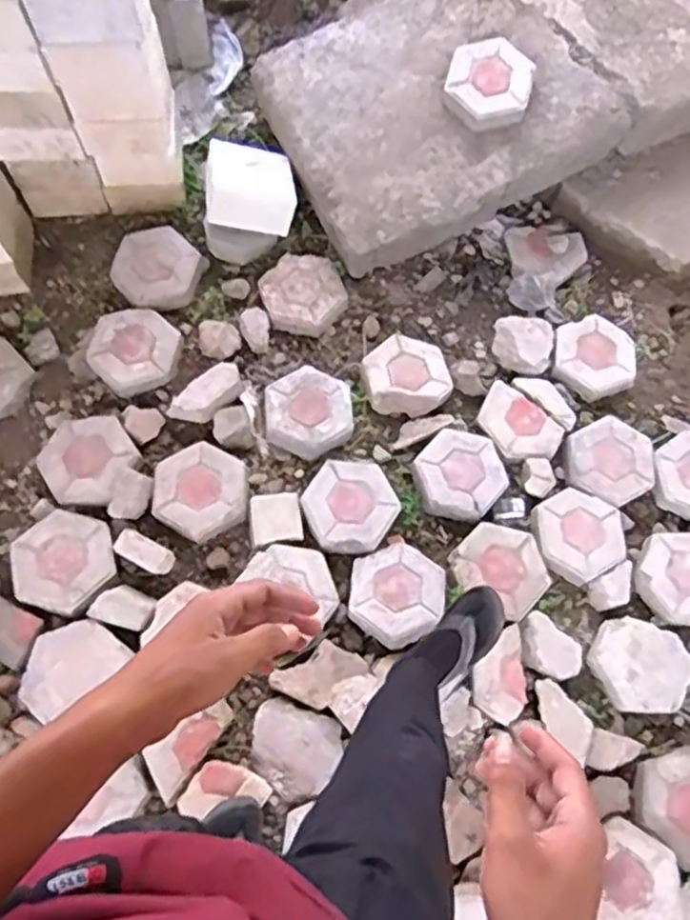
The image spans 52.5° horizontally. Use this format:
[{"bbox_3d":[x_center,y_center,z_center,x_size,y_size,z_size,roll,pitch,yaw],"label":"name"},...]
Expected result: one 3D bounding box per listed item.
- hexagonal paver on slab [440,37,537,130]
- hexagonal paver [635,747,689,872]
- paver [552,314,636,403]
[{"bbox_3d":[0.353,-0.926,1.706,0.207,0.075,0.214,15,68,2],"label":"hexagonal paver on slab"},{"bbox_3d":[0.677,0.689,1.385,0.211,0.056,0.204,-14,70,-9],"label":"hexagonal paver"},{"bbox_3d":[0.632,-0.263,1.767,0.206,0.045,0.224,6,68,-1],"label":"paver"}]

